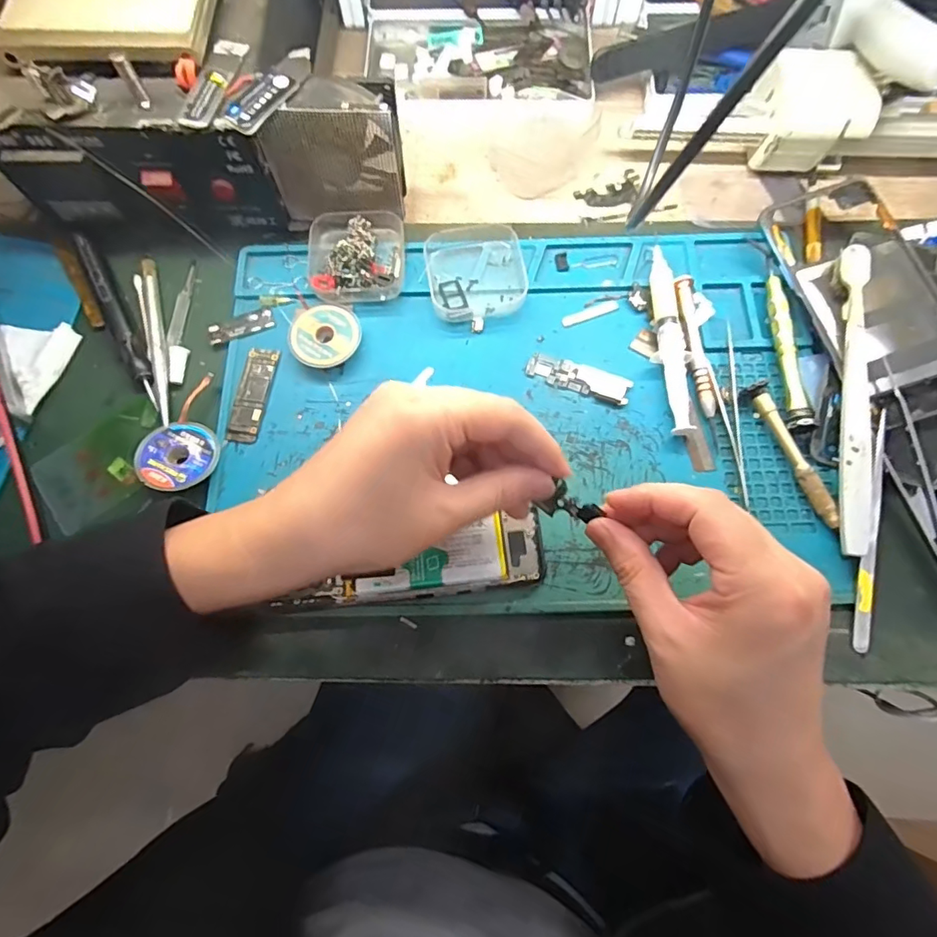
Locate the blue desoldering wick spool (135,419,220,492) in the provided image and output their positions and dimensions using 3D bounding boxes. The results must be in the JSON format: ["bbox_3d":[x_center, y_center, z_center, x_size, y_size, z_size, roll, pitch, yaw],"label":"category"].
[{"bbox_3d":[-0.174,-0.007,0.312,0.044,0.009,0.044,3,65,-7],"label":"blue desoldering wick spool"}]

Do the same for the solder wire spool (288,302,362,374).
[{"bbox_3d":[-0.092,-0.085,0.333,0.042,0.012,0.044,0,74,1],"label":"solder wire spool"}]

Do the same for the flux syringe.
[{"bbox_3d":[0.127,-0.082,0.329,0.017,0.011,0.126,-1,74,1],"label":"flux syringe"}]

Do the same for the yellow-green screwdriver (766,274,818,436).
[{"bbox_3d":[0.198,-0.072,0.321,0.014,0.013,0.107,2,74,2],"label":"yellow-green screwdriver"}]

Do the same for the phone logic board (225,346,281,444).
[{"bbox_3d":[-0.136,-0.048,0.327,0.020,0.004,0.064,7,74,3],"label":"phone logic board"}]

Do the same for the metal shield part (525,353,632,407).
[{"bbox_3d":[0.070,-0.057,0.328,0.065,0.005,0.019,17,75,6],"label":"metal shield part"}]

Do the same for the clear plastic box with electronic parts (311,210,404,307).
[{"bbox_3d":[-0.074,-0.142,0.346,0.061,0.022,0.065,-2,73,0],"label":"clear plastic box with electronic parts"}]

